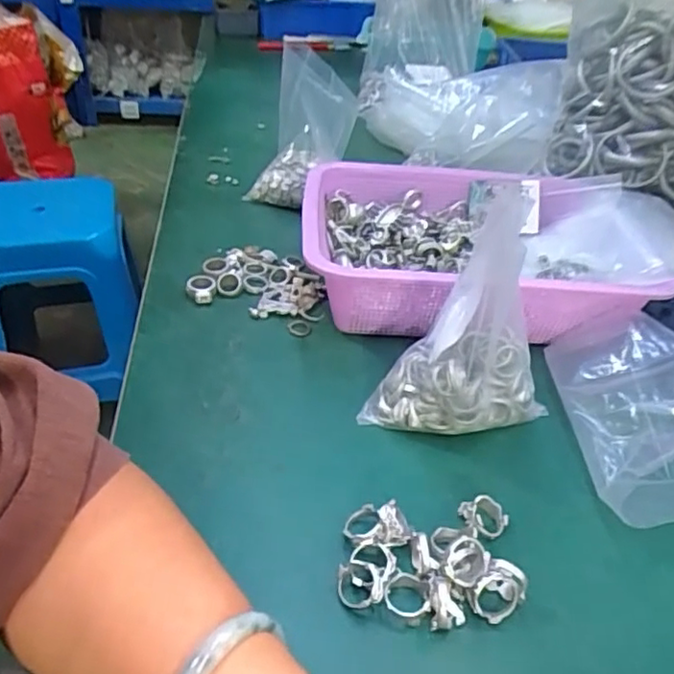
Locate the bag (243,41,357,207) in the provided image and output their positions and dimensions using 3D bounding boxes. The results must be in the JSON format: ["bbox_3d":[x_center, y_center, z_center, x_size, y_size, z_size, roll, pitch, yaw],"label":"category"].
[{"bbox_3d":[-0.040,-0.233,0.682,0.114,0.161,0.108,3,37,-2],"label":"bag"}]

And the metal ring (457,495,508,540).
[{"bbox_3d":[0.089,0.110,0.375,0.030,0.013,0.025,19,38,18],"label":"metal ring"}]

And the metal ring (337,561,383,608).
[{"bbox_3d":[0.012,0.134,0.331,0.025,0.007,0.024,-12,53,17],"label":"metal ring"}]

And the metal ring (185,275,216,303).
[{"bbox_3d":[-0.121,-0.041,0.547,0.026,0.016,0.028,4,36,-3],"label":"metal ring"}]

